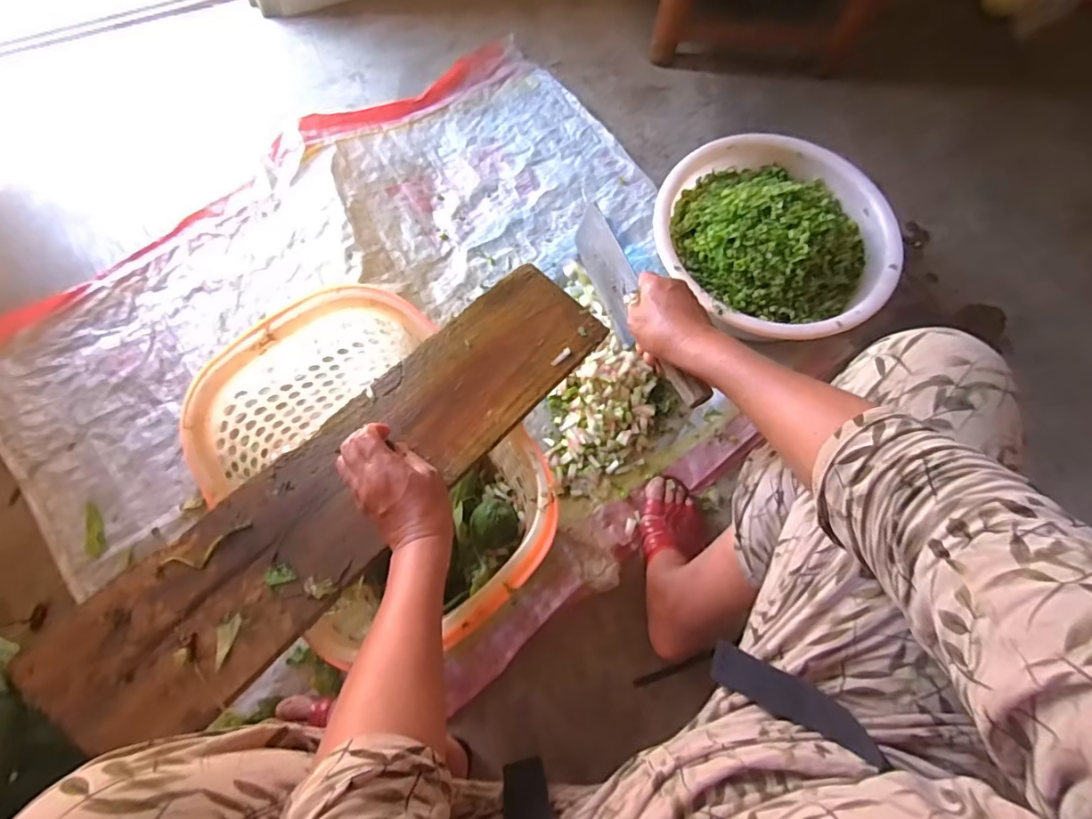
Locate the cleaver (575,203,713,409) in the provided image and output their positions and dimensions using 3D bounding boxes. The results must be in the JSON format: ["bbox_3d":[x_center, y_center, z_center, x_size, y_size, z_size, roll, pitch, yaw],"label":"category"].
[{"bbox_3d":[0.095,-0.105,0.581,0.026,0.081,0.262,-20,60,-9],"label":"cleaver"}]

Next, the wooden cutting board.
[{"bbox_3d":[-0.191,0.072,0.543,0.615,0.012,0.155,-42,76,-16],"label":"wooden cutting board"}]

